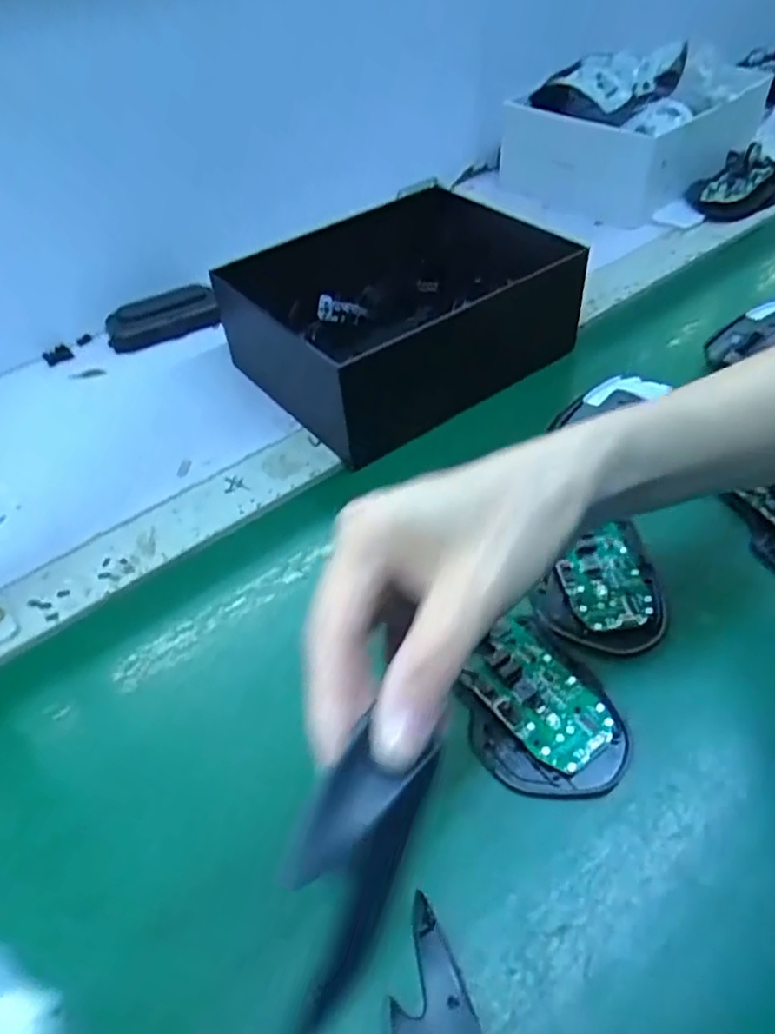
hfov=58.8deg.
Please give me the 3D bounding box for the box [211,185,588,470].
[{"bbox_3d":[0.009,-0.160,0.541,0.228,0.098,0.173,-27,51,-21],"label":"box"}]

